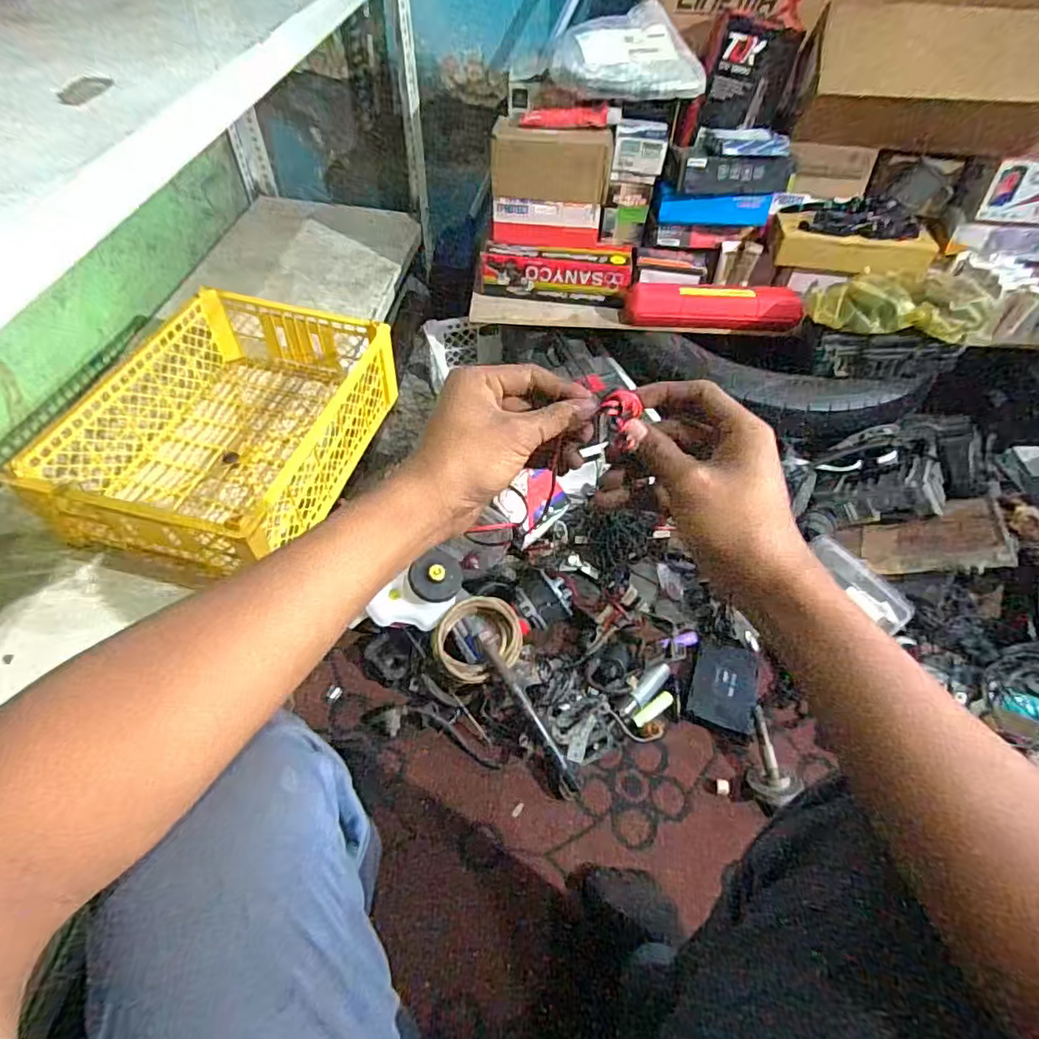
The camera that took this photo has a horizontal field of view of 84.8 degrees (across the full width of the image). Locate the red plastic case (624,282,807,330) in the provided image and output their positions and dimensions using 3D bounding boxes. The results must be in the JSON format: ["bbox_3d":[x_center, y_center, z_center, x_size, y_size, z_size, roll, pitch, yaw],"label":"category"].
[{"bbox_3d":[0.331,-0.368,0.990,0.289,0.058,0.064,9,52,4],"label":"red plastic case"}]

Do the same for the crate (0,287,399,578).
[{"bbox_3d":[-0.403,-0.133,0.817,0.298,0.139,0.426,14,53,8],"label":"crate"}]

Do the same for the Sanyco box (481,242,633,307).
[{"bbox_3d":[0.063,-0.443,1.019,0.263,0.075,0.070,7,52,3],"label":"Sanyco box"}]

